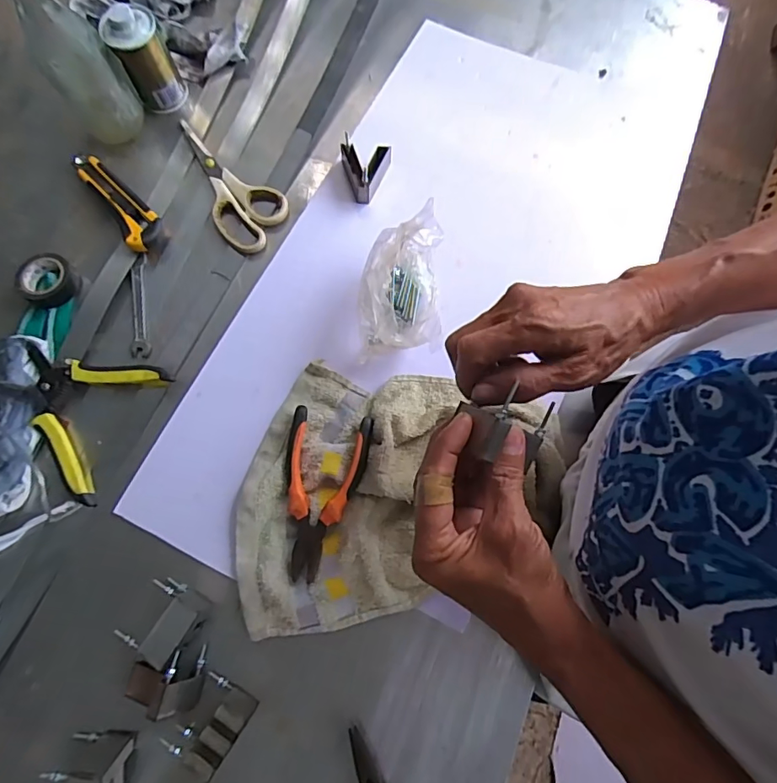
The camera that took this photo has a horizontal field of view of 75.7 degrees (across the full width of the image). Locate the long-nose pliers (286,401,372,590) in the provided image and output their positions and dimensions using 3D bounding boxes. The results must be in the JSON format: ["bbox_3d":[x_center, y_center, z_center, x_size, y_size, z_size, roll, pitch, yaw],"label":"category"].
[{"bbox_3d":[-0.064,0.094,0.456,0.073,0.019,0.150,10,76,2],"label":"long-nose pliers"}]

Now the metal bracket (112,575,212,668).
[{"bbox_3d":[-0.189,0.195,0.428,0.050,0.036,0.052,30,78,7],"label":"metal bracket"}]

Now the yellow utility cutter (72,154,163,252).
[{"bbox_3d":[-0.286,-0.205,0.534,0.040,0.026,0.142,-36,79,-9],"label":"yellow utility cutter"}]

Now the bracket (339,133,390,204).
[{"bbox_3d":[-0.026,-0.236,0.537,0.051,0.032,0.057,7,76,2],"label":"bracket"}]

